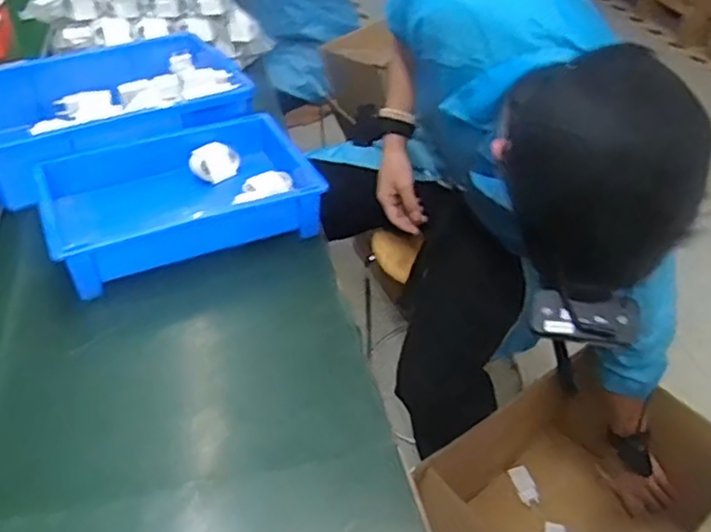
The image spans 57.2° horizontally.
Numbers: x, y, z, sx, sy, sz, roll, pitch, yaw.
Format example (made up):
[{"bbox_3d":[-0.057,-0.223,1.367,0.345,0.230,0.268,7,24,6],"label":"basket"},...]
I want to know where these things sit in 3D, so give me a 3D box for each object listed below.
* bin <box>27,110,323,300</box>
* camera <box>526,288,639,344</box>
[{"bbox_3d":[-0.211,-0.083,0.792,0.301,0.071,0.208,-19,44,-20],"label":"bin"},{"bbox_3d":[0.228,0.050,0.652,0.101,0.052,0.035,4,-2,13],"label":"camera"}]

